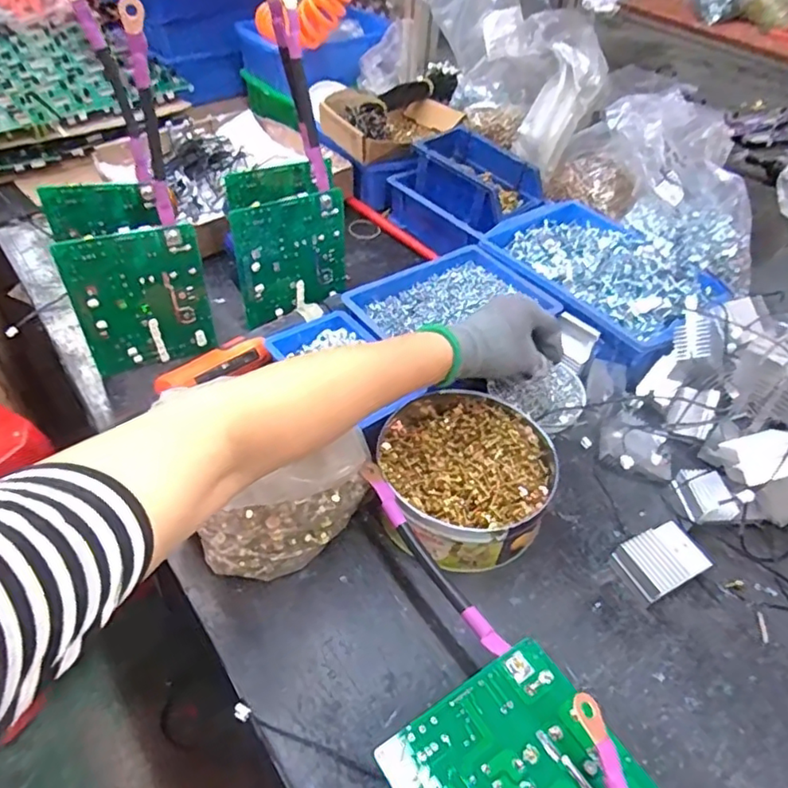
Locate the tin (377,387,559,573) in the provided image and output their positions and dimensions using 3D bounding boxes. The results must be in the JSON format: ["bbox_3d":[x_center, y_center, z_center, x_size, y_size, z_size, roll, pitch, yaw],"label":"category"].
[{"bbox_3d":[0.063,0.067,0.518,0.147,0.055,0.158,3,46,-3],"label":"tin"}]

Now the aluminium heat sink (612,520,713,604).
[{"bbox_3d":[0.219,0.136,0.485,0.067,0.030,0.046,-19,51,-22],"label":"aluminium heat sink"}]

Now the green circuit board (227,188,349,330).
[{"bbox_3d":[-0.107,-0.146,0.641,0.119,0.133,0.012,-20,49,-20],"label":"green circuit board"}]

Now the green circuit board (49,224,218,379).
[{"bbox_3d":[-0.246,-0.090,0.585,0.120,0.143,0.016,-14,49,-19],"label":"green circuit board"}]

